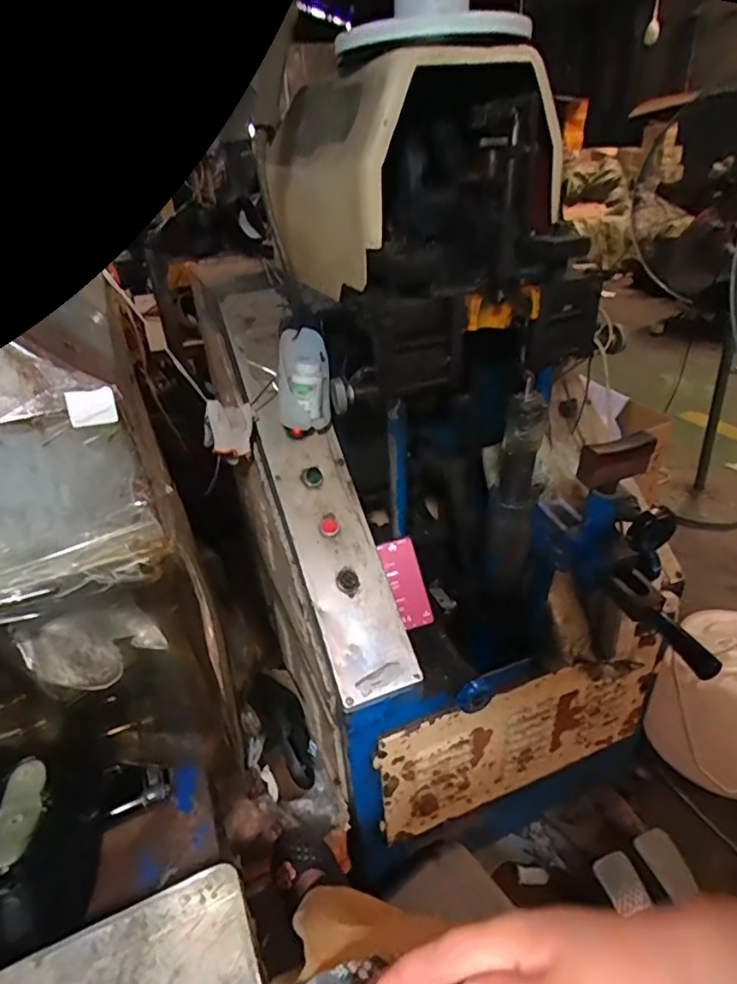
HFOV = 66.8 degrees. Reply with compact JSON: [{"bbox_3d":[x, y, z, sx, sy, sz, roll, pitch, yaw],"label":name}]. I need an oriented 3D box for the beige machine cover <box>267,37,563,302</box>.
[{"bbox_3d":[0.040,-0.517,0.920,0.333,0.290,0.478,-13,32,-14],"label":"beige machine cover"}]

